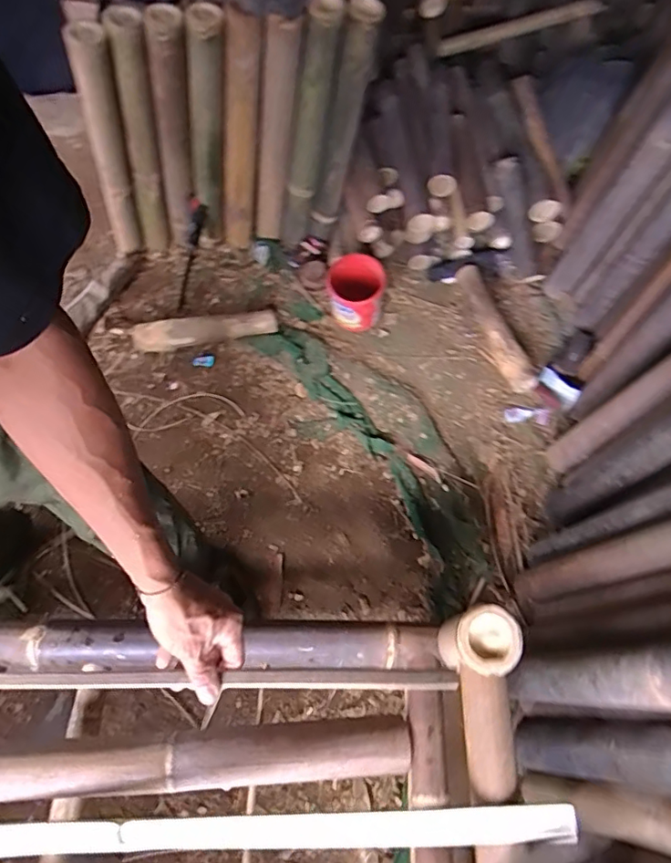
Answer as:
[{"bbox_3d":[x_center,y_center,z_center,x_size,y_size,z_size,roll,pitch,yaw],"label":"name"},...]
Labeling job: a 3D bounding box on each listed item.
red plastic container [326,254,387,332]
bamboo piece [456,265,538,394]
[{"bbox_3d":[0.048,-0.365,1.412,0.155,0.149,0.147,-1,65,1],"label":"red plastic container"},{"bbox_3d":[0.425,-0.286,1.423,0.082,0.050,0.411,-14,65,-5],"label":"bamboo piece"}]

